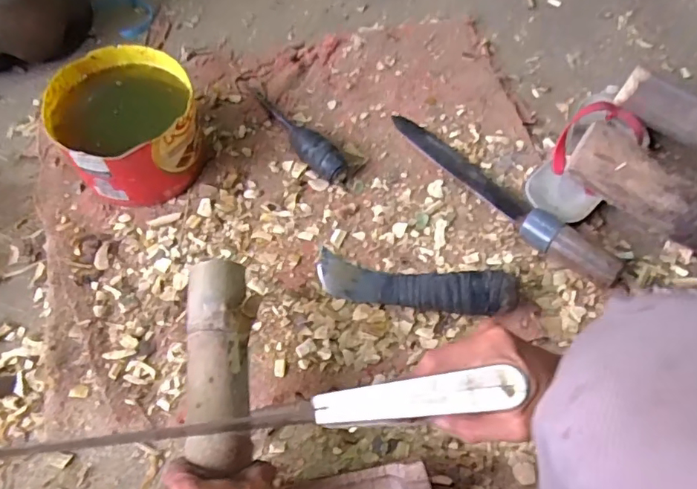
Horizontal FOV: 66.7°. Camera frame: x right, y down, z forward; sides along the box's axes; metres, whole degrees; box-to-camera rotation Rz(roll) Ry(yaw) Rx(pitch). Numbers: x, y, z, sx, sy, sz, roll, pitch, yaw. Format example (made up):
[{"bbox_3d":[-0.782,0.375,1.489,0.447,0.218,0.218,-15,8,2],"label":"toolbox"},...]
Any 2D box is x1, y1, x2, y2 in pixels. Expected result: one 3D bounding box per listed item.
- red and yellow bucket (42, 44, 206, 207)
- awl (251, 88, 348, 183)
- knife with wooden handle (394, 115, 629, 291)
[{"bbox_3d":[-0.243,-0.134,0.599,0.147,0.099,0.152,0,61,-1],"label":"red and yellow bucket"},{"bbox_3d":[-0.066,-0.147,0.652,0.035,0.034,0.191,-31,66,-17],"label":"awl"},{"bbox_3d":[0.168,-0.067,0.608,0.043,0.042,0.321,-36,68,-19],"label":"knife with wooden handle"}]

